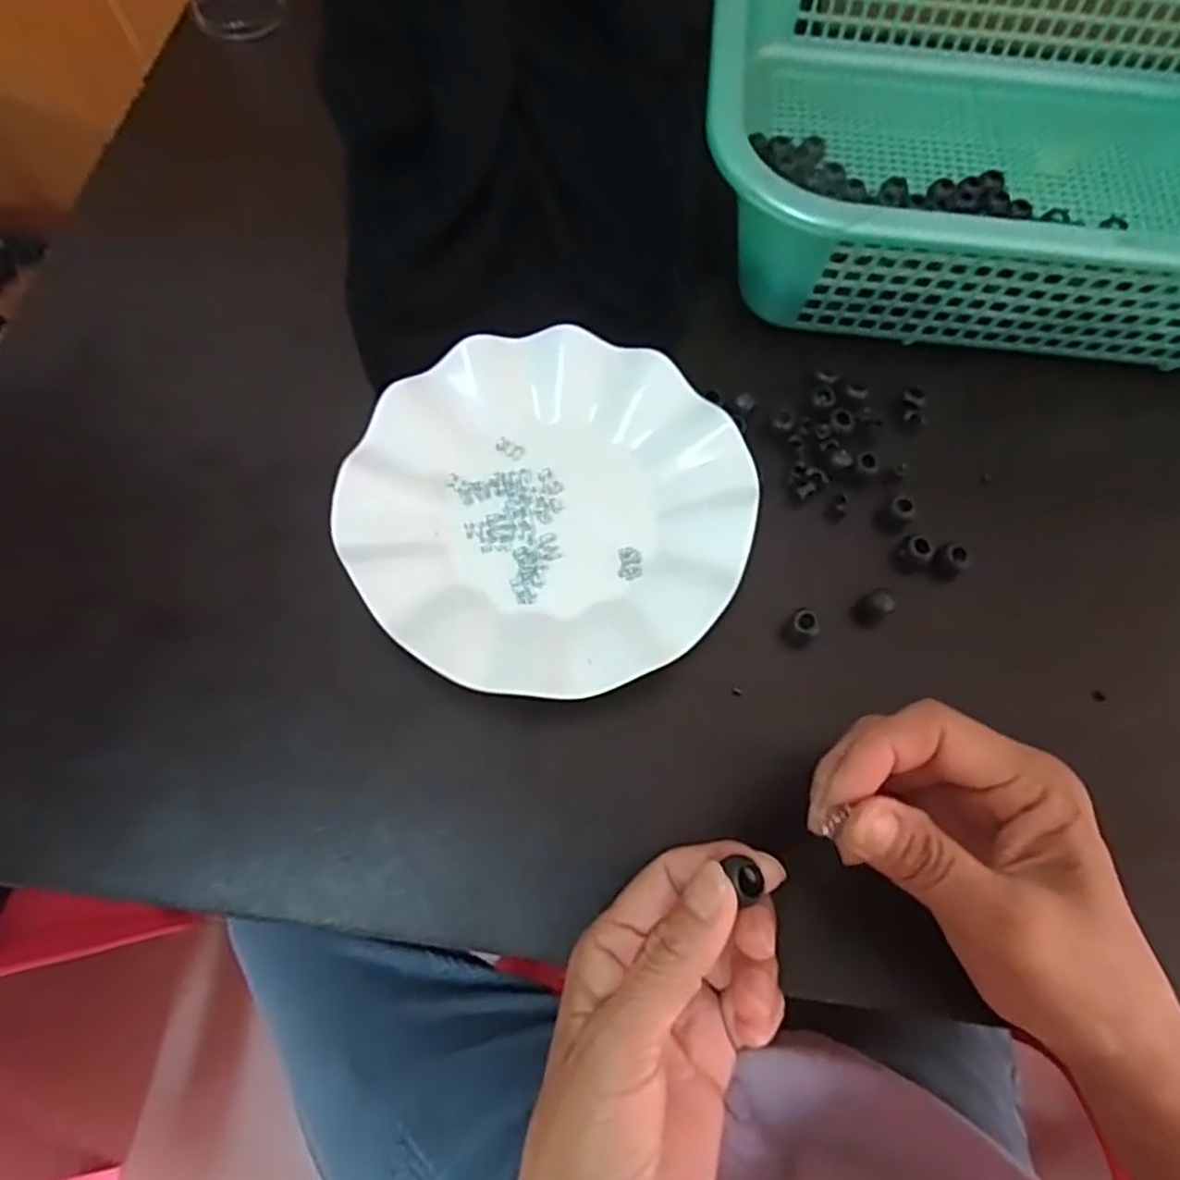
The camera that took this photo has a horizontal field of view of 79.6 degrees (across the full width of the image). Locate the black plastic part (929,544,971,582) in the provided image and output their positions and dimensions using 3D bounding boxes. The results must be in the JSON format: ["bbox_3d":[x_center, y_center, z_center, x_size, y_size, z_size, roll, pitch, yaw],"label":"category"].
[{"bbox_3d":[0.172,-0.013,0.339,0.013,0.014,0.014,40,71,17],"label":"black plastic part"}]

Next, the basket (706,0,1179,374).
[{"bbox_3d":[0.251,-0.248,0.377,0.375,0.106,0.284,6,65,2],"label":"basket"}]

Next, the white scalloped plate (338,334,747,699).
[{"bbox_3d":[-0.019,-0.039,0.338,0.181,0.032,0.179,0,65,0],"label":"white scalloped plate"}]

